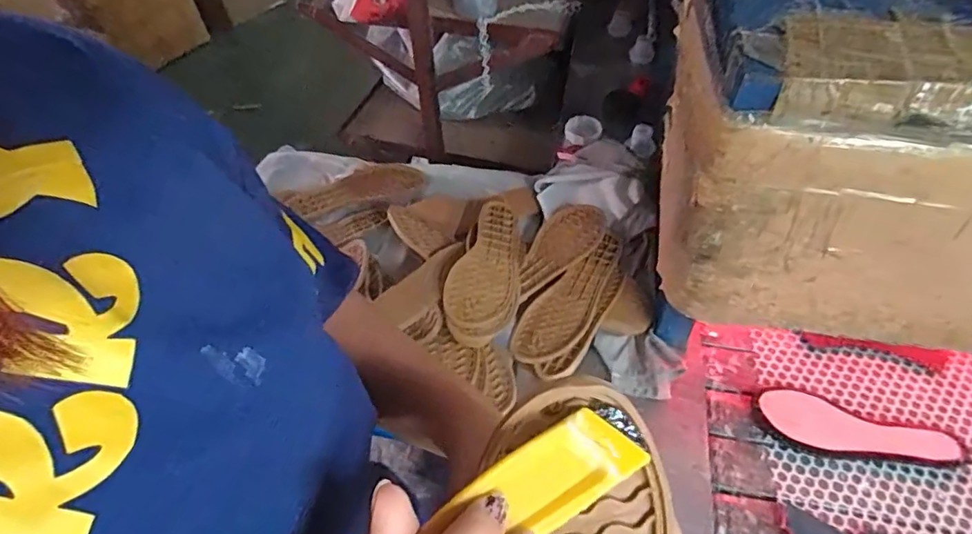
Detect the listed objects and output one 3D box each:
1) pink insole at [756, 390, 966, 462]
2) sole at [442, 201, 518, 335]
[{"bbox_3d":[0.450,0.199,0.667,0.216,0.009,0.060,13,52,14],"label":"pink insole"},{"bbox_3d":[0.006,-0.008,0.771,0.090,0.029,0.244,9,51,11],"label":"sole"}]

